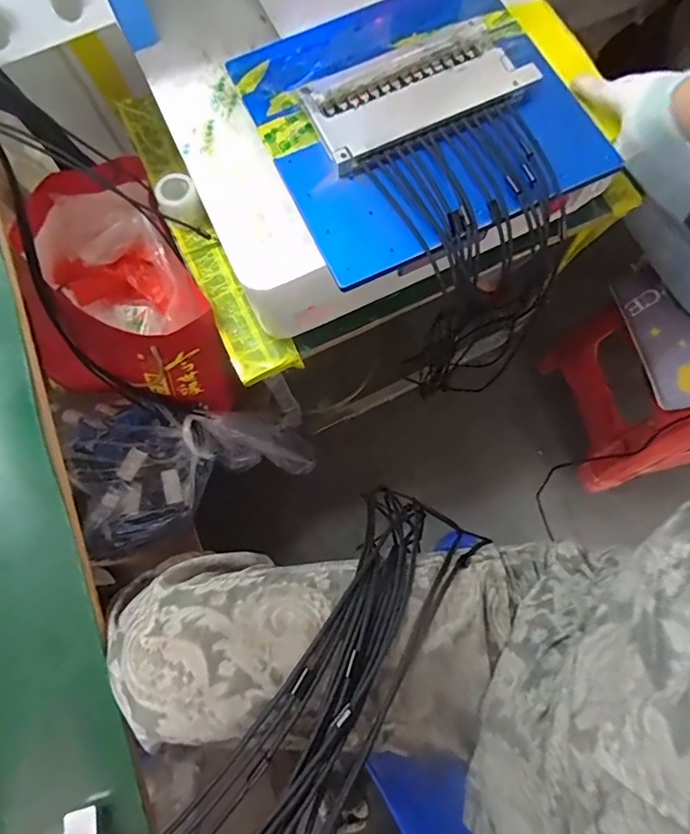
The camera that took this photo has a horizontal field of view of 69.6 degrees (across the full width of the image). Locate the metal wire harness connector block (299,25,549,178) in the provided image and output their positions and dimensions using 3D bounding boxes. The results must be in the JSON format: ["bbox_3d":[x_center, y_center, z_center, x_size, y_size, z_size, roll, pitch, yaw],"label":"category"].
[{"bbox_3d":[0.071,-0.318,0.490,0.207,0.019,0.104,-23,73,-5],"label":"metal wire harness connector block"}]

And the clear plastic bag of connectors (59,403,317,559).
[{"bbox_3d":[-0.247,0.072,0.892,0.203,0.452,0.201,-40,70,35],"label":"clear plastic bag of connectors"}]

